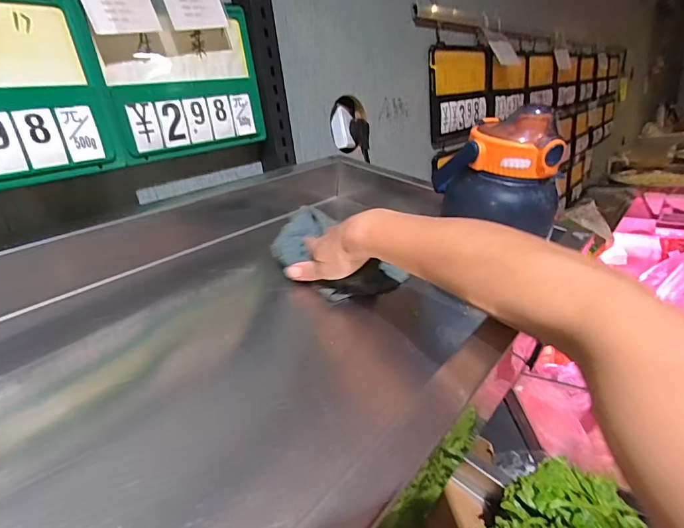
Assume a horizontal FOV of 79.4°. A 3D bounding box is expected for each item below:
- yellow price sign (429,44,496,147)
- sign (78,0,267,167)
[{"bbox_3d":[0.313,-0.440,1.064,0.316,0.230,0.023,-26,23,-39],"label":"yellow price sign"},{"bbox_3d":[-0.193,-0.225,0.520,0.015,0.163,0.205,7,26,42],"label":"sign"}]

